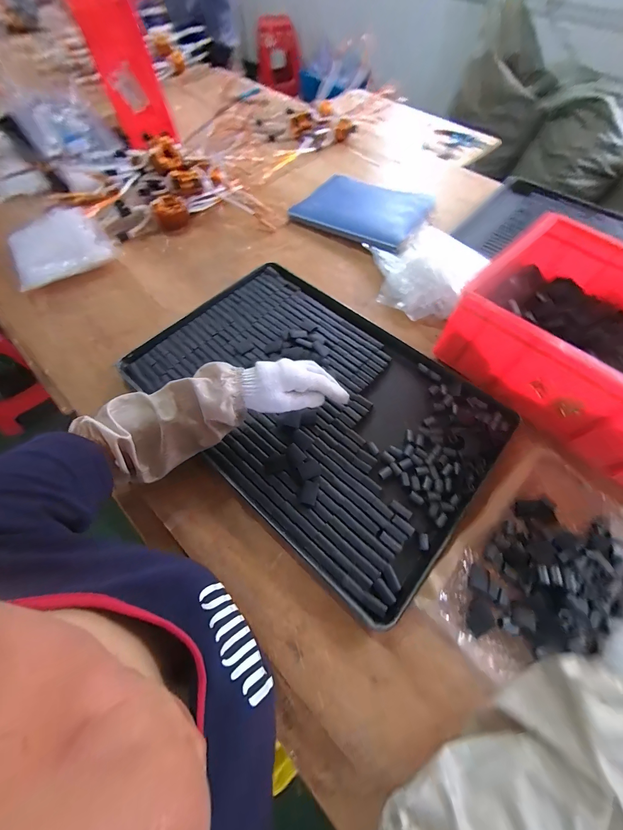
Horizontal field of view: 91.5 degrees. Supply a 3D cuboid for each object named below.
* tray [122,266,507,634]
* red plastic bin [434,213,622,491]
[{"bbox_3d":[-0.004,-0.038,0.521,0.587,0.021,0.388,38,67,18],"label":"tray"},{"bbox_3d":[0.468,-0.113,0.499,0.296,0.139,0.401,-39,69,-20],"label":"red plastic bin"}]

